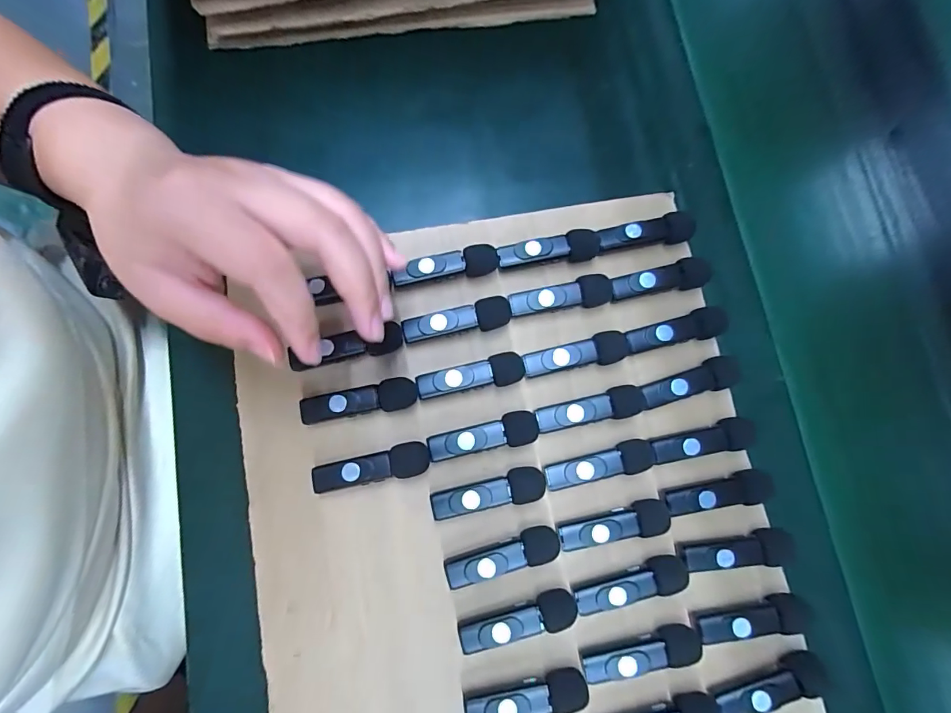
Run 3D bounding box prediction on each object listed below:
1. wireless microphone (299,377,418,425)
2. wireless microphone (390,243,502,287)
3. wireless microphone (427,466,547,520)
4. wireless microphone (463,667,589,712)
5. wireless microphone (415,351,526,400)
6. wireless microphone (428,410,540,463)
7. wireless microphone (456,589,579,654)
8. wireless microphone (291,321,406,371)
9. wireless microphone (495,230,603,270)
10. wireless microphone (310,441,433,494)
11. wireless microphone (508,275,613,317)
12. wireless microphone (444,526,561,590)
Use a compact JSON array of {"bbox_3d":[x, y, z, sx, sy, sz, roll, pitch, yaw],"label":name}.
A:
[{"bbox_3d":[-0.068,0.027,0.255,0.066,0.018,0.018,-7,81,-8],"label":"wireless microphone"},{"bbox_3d":[-0.018,-0.056,0.268,0.064,0.015,0.015,-10,81,-8],"label":"wireless microphone"},{"bbox_3d":[0.007,0.079,0.250,0.065,0.019,0.019,-10,81,-8],"label":"wireless microphone"},{"bbox_3d":[0.027,0.181,0.230,0.064,0.017,0.018,-8,81,-8],"label":"wireless microphone"},{"bbox_3d":[-0.003,0.012,0.261,0.063,0.019,0.018,-9,81,-8],"label":"wireless microphone"},{"bbox_3d":[0.004,0.047,0.255,0.064,0.017,0.019,-10,81,-8],"label":"wireless microphone"},{"bbox_3d":[0.023,0.144,0.237,0.063,0.017,0.019,-10,81,-8],"label":"wireless microphone"},{"bbox_3d":[-0.077,-0.005,0.258,0.068,0.014,0.015,-12,75,-4],"label":"wireless microphone"},{"bbox_3d":[0.047,-0.067,0.274,0.064,0.015,0.016,-9,81,-8],"label":"wireless microphone"},{"bbox_3d":[-0.059,0.065,0.248,0.065,0.016,0.018,-13,82,-9],"label":"wireless microphone"},{"bbox_3d":[0.052,-0.038,0.269,0.063,0.011,0.017,-7,81,-8],"label":"wireless microphone"},{"bbox_3d":[0.015,0.113,0.243,0.064,0.017,0.020,-15,82,-9],"label":"wireless microphone"}]

